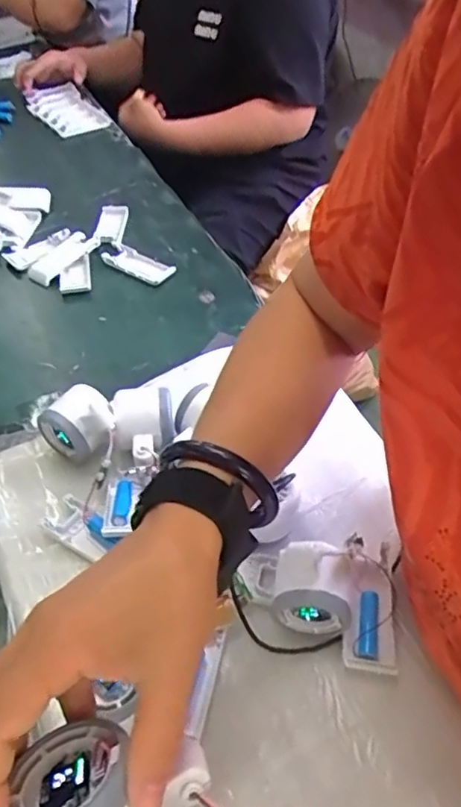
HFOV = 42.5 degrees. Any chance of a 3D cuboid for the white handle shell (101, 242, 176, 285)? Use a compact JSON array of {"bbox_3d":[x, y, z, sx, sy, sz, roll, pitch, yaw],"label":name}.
[{"bbox_3d":[-0.128,-0.194,0.818,0.107,0.011,0.046,30,54,26],"label":"white handle shell"}]

